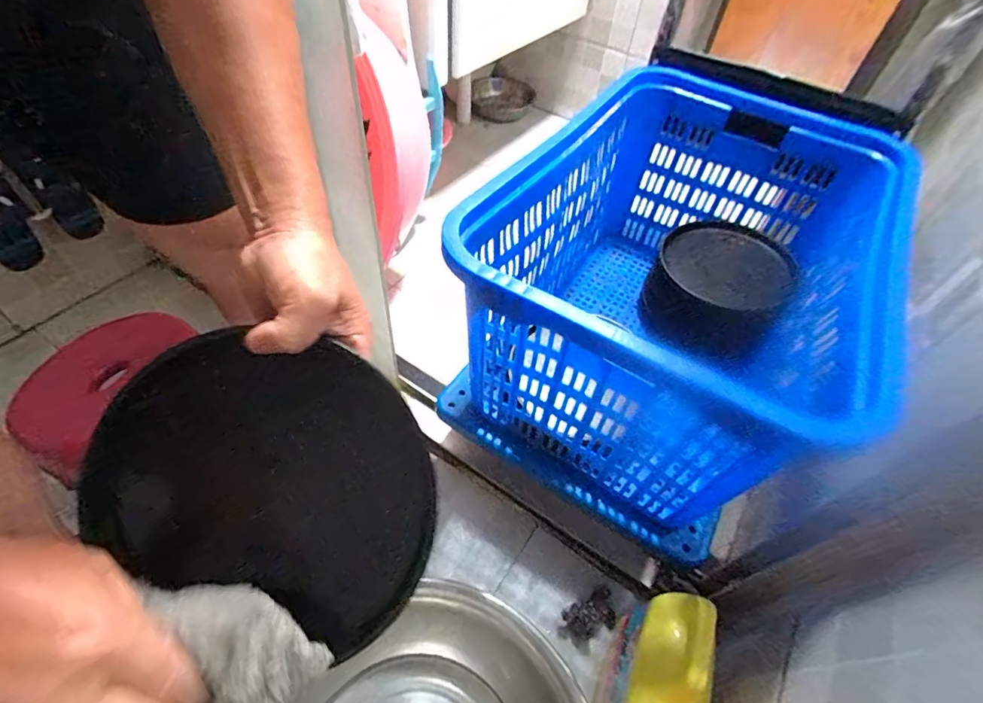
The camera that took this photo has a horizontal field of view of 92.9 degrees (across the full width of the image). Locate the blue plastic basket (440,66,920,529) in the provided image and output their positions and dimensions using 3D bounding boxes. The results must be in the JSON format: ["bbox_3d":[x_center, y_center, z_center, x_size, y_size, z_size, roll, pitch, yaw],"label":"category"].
[{"bbox_3d":[0.284,-0.108,0.739,0.446,0.361,0.650,28,54,17],"label":"blue plastic basket"}]

